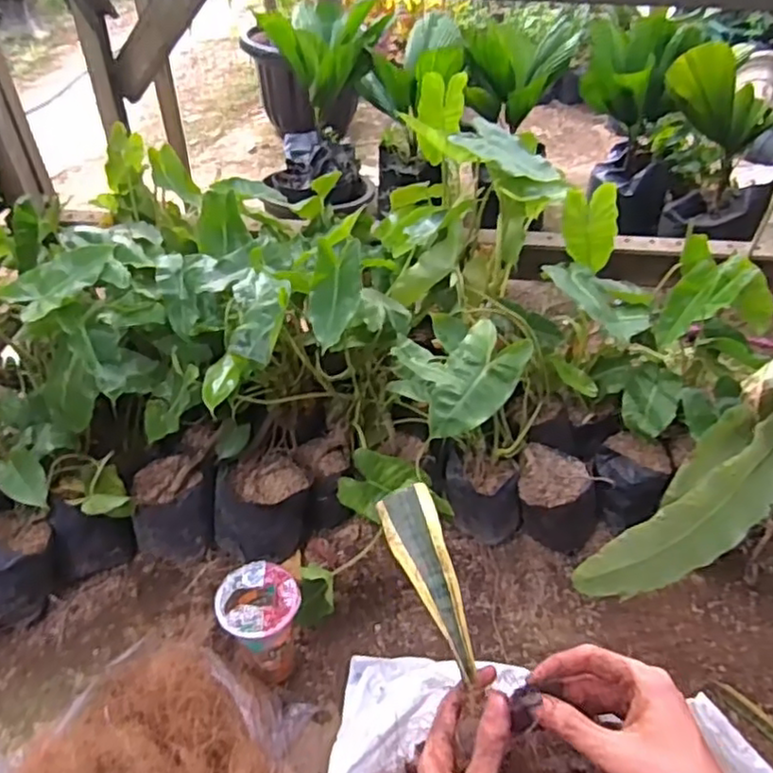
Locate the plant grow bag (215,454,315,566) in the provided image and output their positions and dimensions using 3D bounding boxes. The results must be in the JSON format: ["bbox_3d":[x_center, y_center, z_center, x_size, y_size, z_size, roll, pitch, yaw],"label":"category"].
[{"bbox_3d":[-0.180,0.172,0.955,0.122,0.108,0.124,23,50,22],"label":"plant grow bag"}]

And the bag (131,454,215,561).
[{"bbox_3d":[-0.298,0.178,0.965,0.114,0.114,0.118,-3,46,-2],"label":"bag"}]

